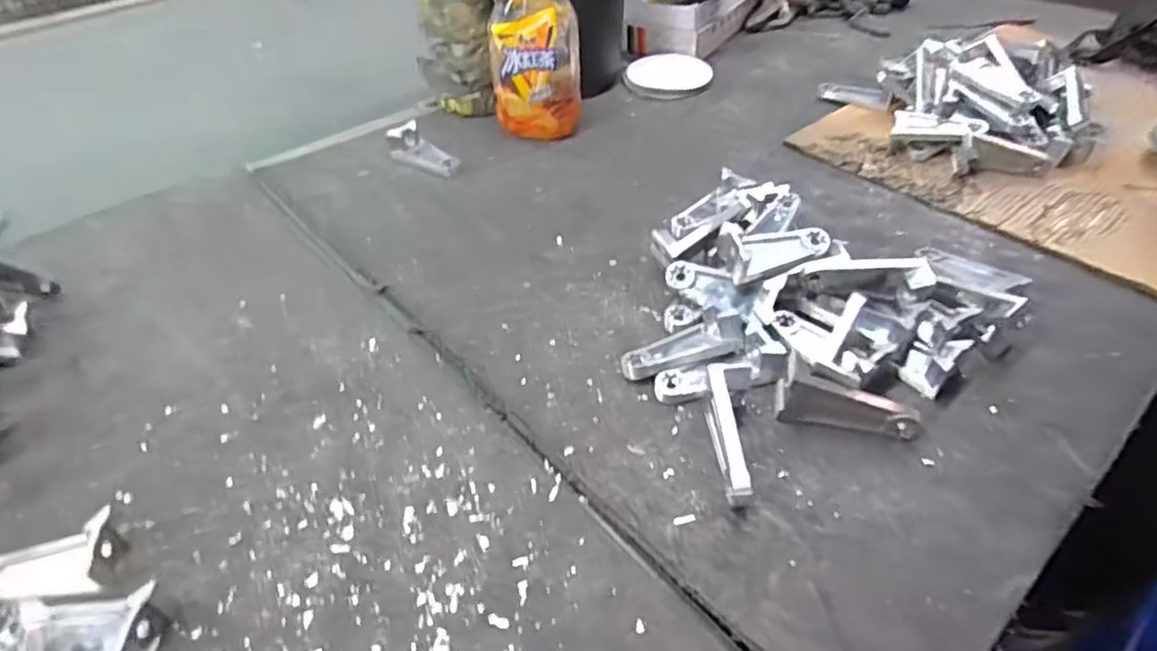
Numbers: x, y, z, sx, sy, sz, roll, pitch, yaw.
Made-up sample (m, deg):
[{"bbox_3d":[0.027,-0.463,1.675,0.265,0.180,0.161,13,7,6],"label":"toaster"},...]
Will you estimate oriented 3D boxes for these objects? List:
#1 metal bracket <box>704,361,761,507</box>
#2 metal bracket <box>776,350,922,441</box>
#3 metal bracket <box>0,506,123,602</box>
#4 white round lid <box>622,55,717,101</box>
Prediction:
[{"bbox_3d":[0.107,0.076,0.448,0.032,0.040,0.097,0,56,3],"label":"metal bracket"},{"bbox_3d":[0.192,0.049,0.464,0.092,0.038,0.036,8,44,11],"label":"metal bracket"},{"bbox_3d":[-0.330,0.146,0.398,0.088,0.028,0.043,-10,44,-7],"label":"metal bracket"},{"bbox_3d":[0.127,-0.352,0.924,0.121,0.020,0.121,-1,43,1],"label":"white round lid"}]

